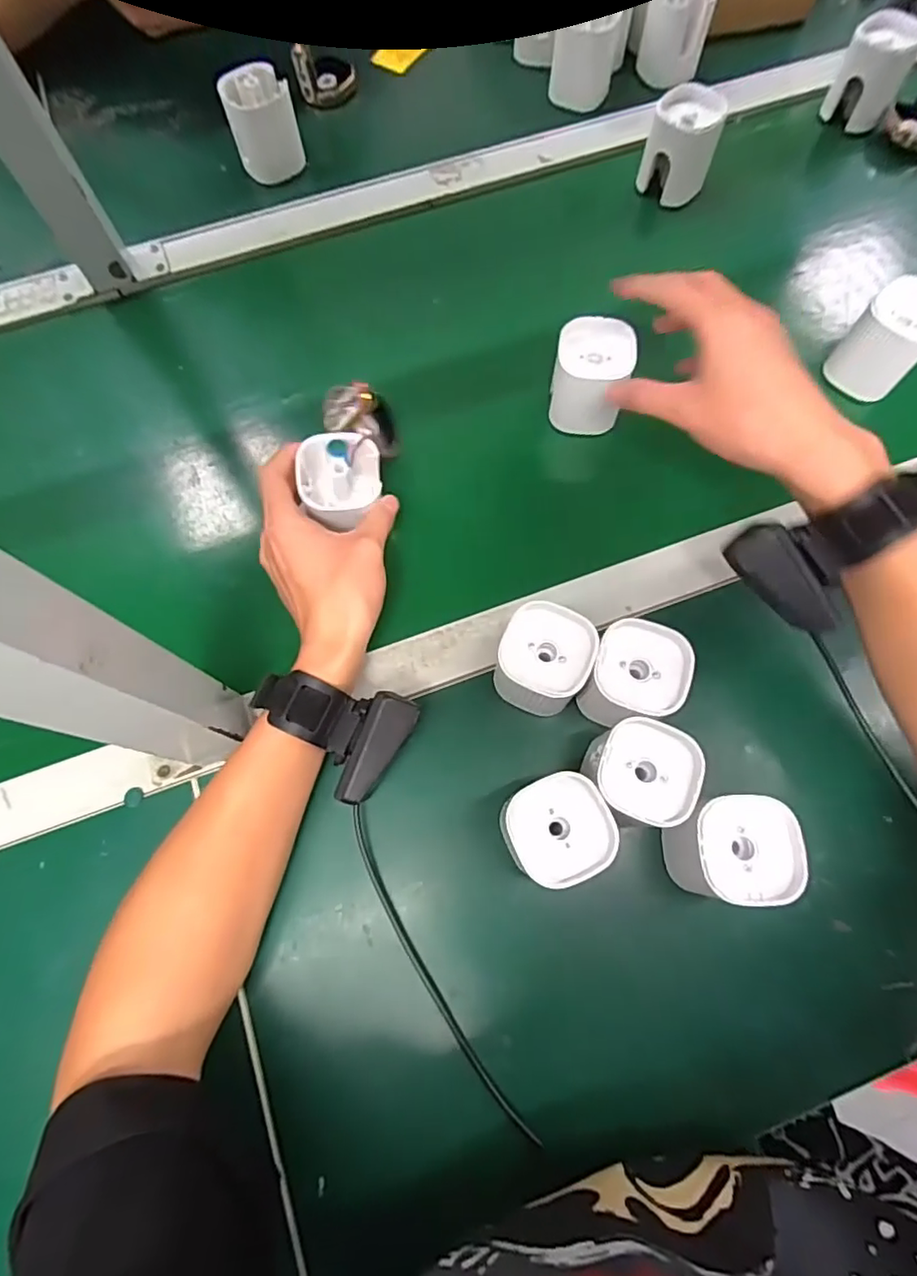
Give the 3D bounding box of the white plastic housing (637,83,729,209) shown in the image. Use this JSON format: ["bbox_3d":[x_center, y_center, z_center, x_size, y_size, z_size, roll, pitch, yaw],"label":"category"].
[{"bbox_3d":[0.203,-0.446,0.525,0.059,0.059,0.066,20,69,7],"label":"white plastic housing"}]

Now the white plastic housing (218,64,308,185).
[{"bbox_3d":[-0.179,-0.472,0.534,0.059,0.067,0.057,-16,69,-7],"label":"white plastic housing"}]

